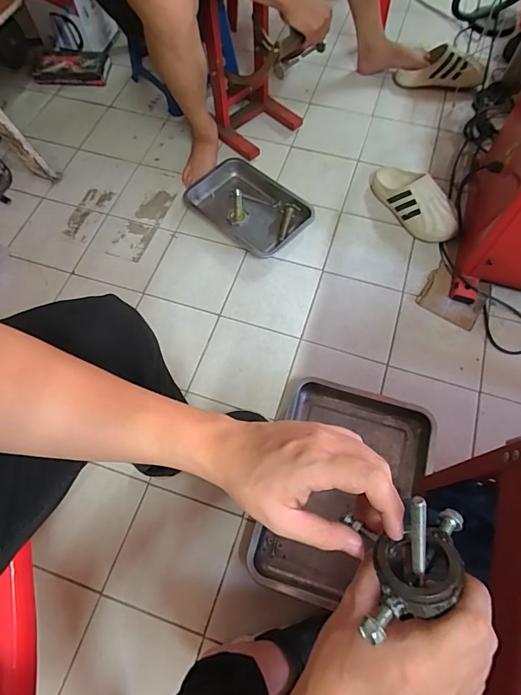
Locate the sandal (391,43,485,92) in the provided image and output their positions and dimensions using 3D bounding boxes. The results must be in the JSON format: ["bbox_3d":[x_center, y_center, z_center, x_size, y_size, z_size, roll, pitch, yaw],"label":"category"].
[{"bbox_3d":[0.531,-0.821,1.190,0.253,0.099,0.080,18,69,26],"label":"sandal"}]

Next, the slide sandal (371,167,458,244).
[{"bbox_3d":[0.384,-0.374,1.009,0.098,0.097,0.264,-37,71,-11],"label":"slide sandal"}]

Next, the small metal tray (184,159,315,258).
[{"bbox_3d":[-0.022,-0.373,1.062,0.311,0.047,0.206,38,75,16],"label":"small metal tray"}]

